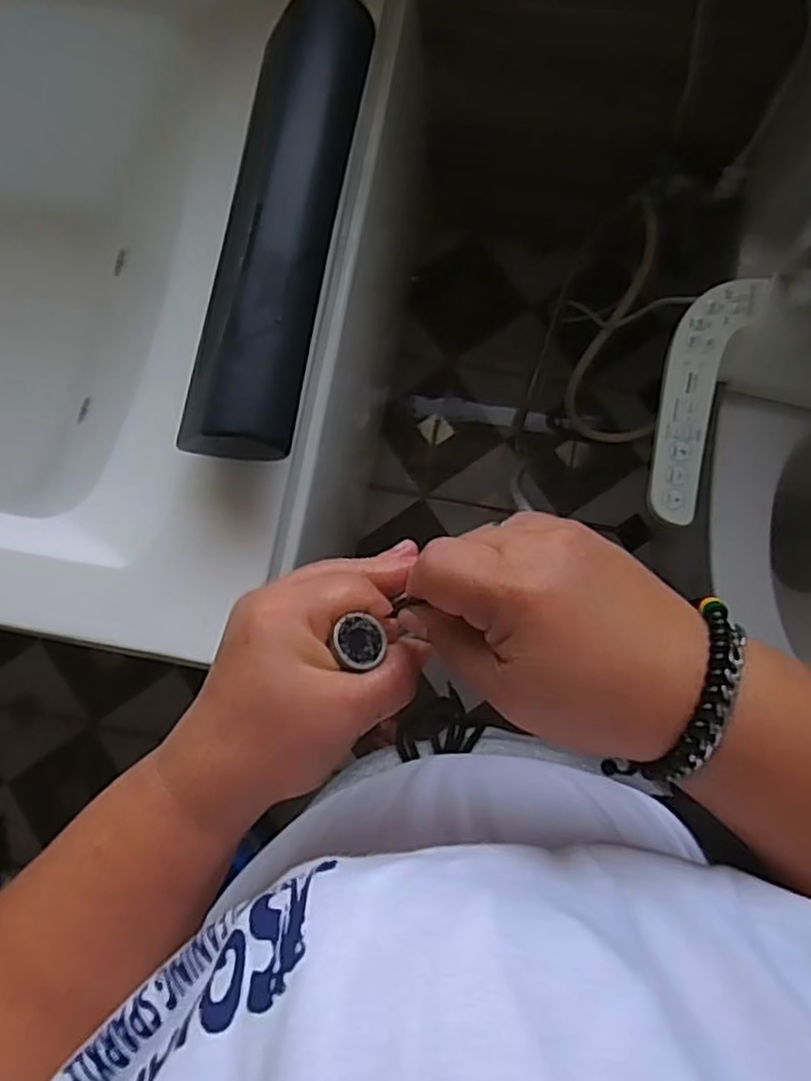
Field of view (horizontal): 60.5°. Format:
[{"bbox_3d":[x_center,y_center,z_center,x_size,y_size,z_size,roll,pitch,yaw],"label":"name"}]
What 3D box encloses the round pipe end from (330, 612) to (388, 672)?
[{"bbox_3d":[-0.016,0.038,0.252,0.018,0.012,0.016,7,65,-23],"label":"round pipe end"}]

